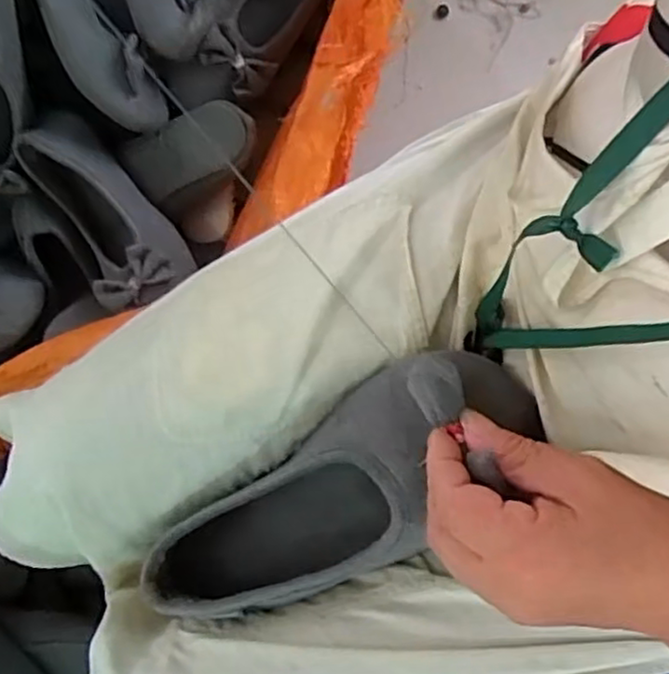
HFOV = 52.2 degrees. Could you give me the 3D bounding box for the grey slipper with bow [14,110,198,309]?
[{"bbox_3d":[-0.217,-0.126,0.645,0.093,0.054,0.196,-30,79,-6],"label":"grey slipper with bow"}]

